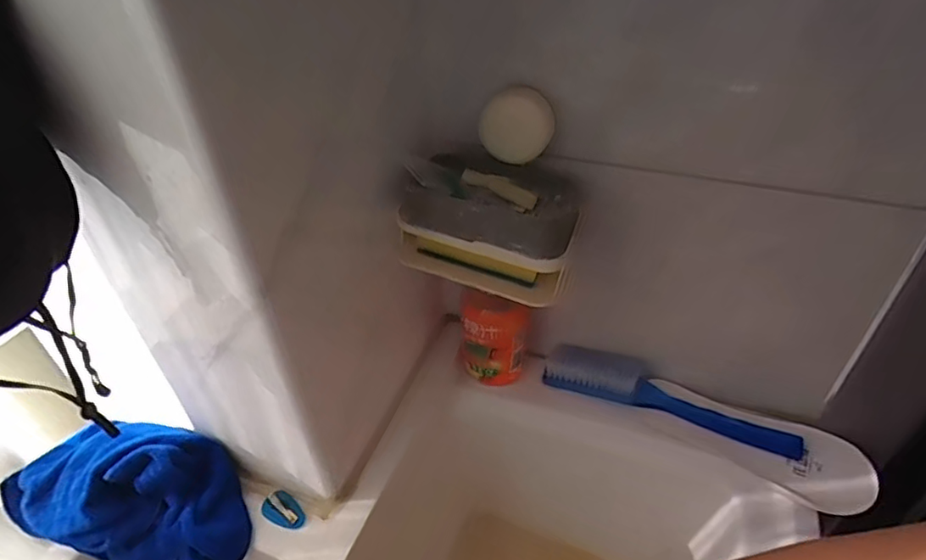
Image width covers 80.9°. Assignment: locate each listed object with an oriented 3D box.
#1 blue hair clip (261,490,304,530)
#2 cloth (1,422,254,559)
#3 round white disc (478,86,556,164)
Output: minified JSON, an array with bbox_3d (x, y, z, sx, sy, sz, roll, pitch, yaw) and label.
[{"bbox_3d":[-0.139,0.179,0.423,0.037,0.007,0.022,17,44,22],"label":"blue hair clip"},{"bbox_3d":[-0.256,0.165,0.422,0.200,0.090,0.094,9,41,15],"label":"cloth"},{"bbox_3d":[0.038,-0.109,0.390,0.052,0.051,0.017,0,40,4],"label":"round white disc"}]

